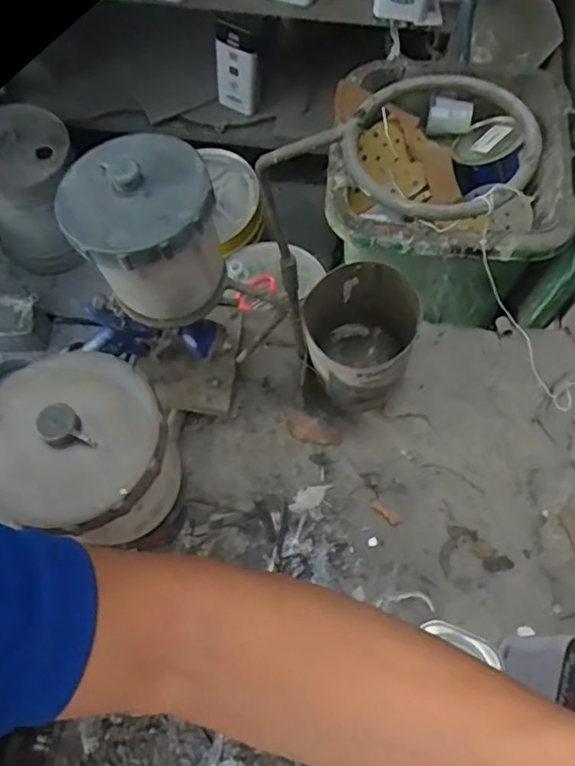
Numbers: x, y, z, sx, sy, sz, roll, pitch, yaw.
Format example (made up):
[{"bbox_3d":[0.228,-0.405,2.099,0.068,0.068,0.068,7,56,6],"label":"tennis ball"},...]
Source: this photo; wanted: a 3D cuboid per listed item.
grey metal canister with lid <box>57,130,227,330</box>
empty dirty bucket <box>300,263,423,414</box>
[{"bbox_3d":[-0.101,-0.110,0.435,0.096,0.112,0.096,-1,67,2],"label":"grey metal canister with lid"},{"bbox_3d":[0.074,-0.037,0.572,0.109,0.153,0.104,-1,67,2],"label":"empty dirty bucket"}]

